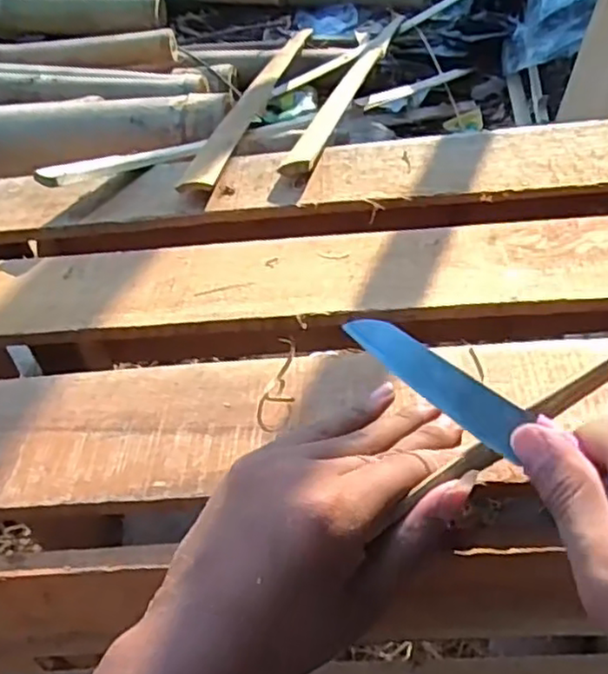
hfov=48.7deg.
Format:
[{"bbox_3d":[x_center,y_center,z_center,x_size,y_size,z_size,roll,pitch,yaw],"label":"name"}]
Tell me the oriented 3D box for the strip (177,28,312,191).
[{"bbox_3d":[-0.041,-0.302,0.793,0.032,0.014,0.719,2,32,6],"label":"strip"}]

